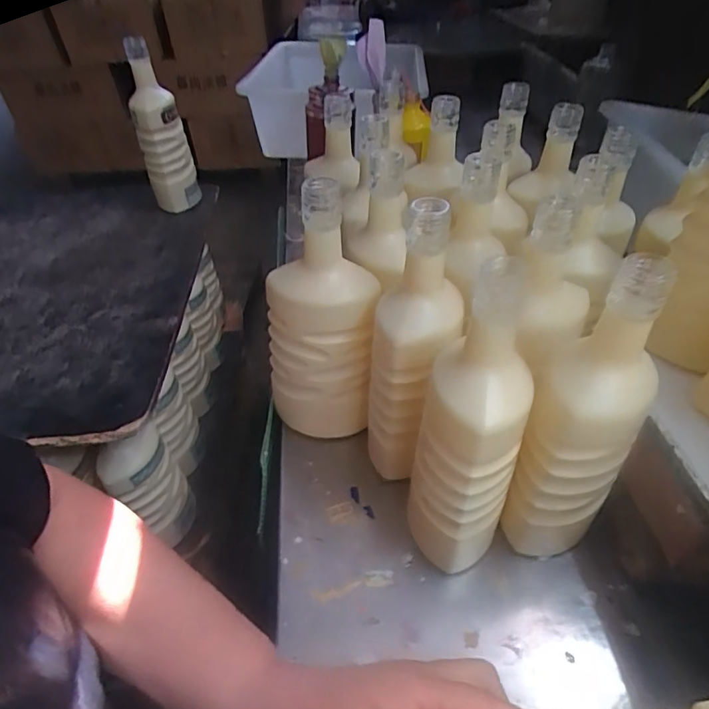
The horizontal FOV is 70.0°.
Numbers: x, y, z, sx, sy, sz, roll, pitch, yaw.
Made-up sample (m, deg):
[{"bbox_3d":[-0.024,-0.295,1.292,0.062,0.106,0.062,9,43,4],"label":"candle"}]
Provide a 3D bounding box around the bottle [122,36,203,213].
[{"bbox_3d":[-0.277,-0.320,0.731,0.069,0.233,0.070,-14,43,-11],"label":"bottle"}]

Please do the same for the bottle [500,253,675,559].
[{"bbox_3d":[0.160,0.061,0.370,0.078,0.243,0.068,19,43,20],"label":"bottle"}]

